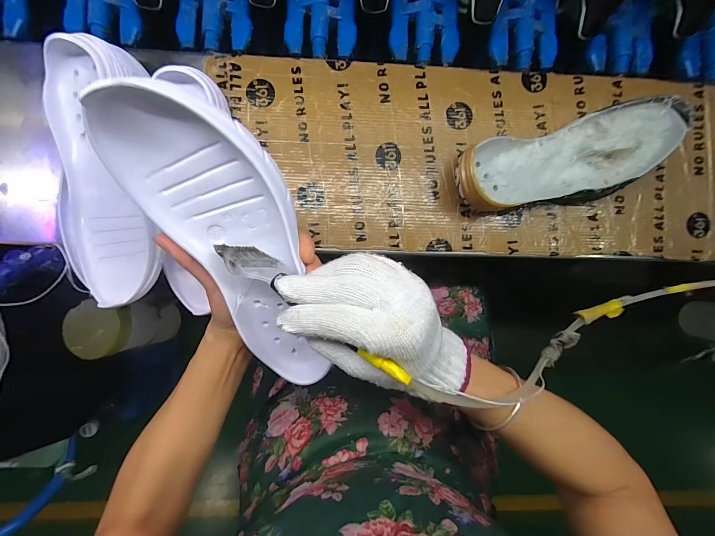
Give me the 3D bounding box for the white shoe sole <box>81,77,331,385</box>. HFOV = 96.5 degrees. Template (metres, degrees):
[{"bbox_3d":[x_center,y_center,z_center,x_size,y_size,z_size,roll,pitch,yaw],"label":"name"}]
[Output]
[{"bbox_3d":[-0.091,-0.008,0.244,0.098,0.041,0.245,-18,117,-1],"label":"white shoe sole"}]

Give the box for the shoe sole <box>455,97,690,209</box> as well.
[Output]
[{"bbox_3d":[0.239,-0.120,0.379,0.258,0.060,0.097,-16,93,-3],"label":"shoe sole"}]

